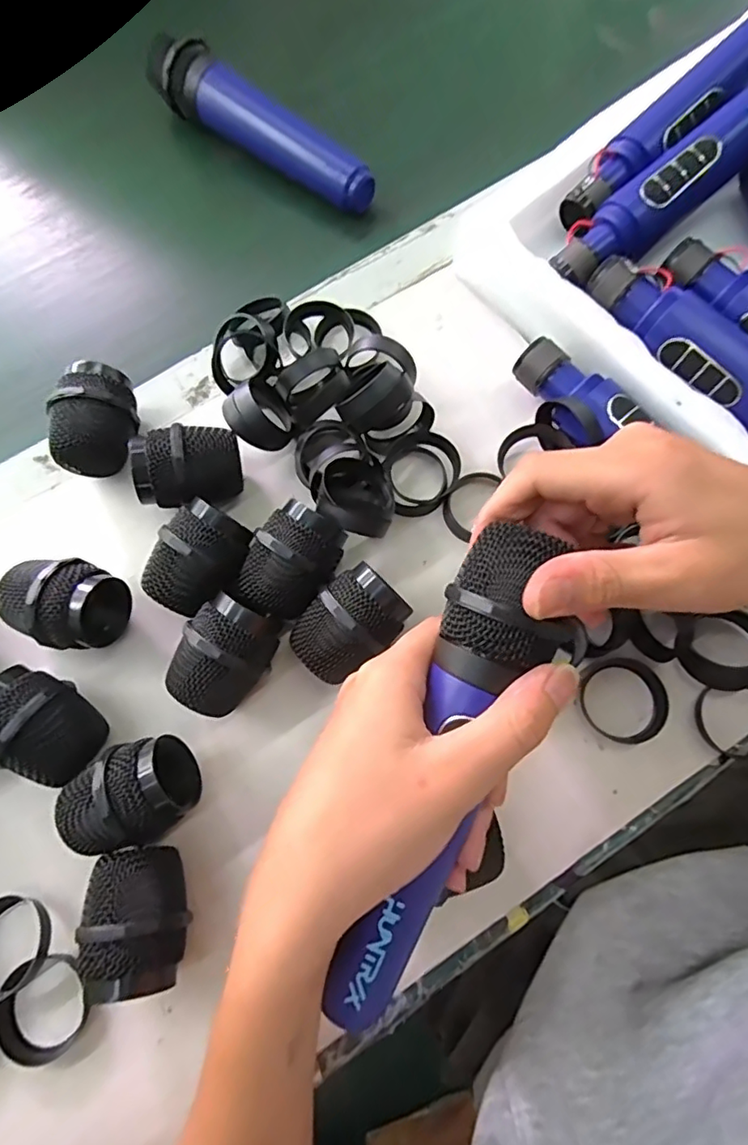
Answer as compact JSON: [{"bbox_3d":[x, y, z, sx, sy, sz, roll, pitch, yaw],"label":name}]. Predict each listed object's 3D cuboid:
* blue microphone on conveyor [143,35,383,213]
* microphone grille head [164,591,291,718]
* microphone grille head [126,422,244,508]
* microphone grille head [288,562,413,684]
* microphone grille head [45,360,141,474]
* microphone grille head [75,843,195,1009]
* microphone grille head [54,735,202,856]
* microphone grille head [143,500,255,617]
[{"bbox_3d":[-0.081,-0.328,0.416,0.196,0.053,0.041,35,78,11],"label":"blue microphone on conveyor"},{"bbox_3d":[-0.078,0.046,0.295,0.045,0.048,0.058,26,76,9],"label":"microphone grille head"},{"bbox_3d":[-0.107,-0.059,0.325,0.054,0.048,0.043,-8,73,-1],"label":"microphone grille head"},{"bbox_3d":[-0.013,0.030,0.298,0.041,0.049,0.057,41,79,12],"label":"microphone grille head"},{"bbox_3d":[-0.165,-0.090,0.335,0.043,0.046,0.063,-7,73,0],"label":"microphone grille head"},{"bbox_3d":[-0.111,0.162,0.265,0.041,0.049,0.058,-6,73,0],"label":"microphone grille head"},{"bbox_3d":[-0.121,0.112,0.279,0.061,0.048,0.045,-26,74,-6],"label":"microphone grille head"},{"bbox_3d":[-0.095,-0.005,0.306,0.044,0.039,0.056,27,76,9],"label":"microphone grille head"}]

